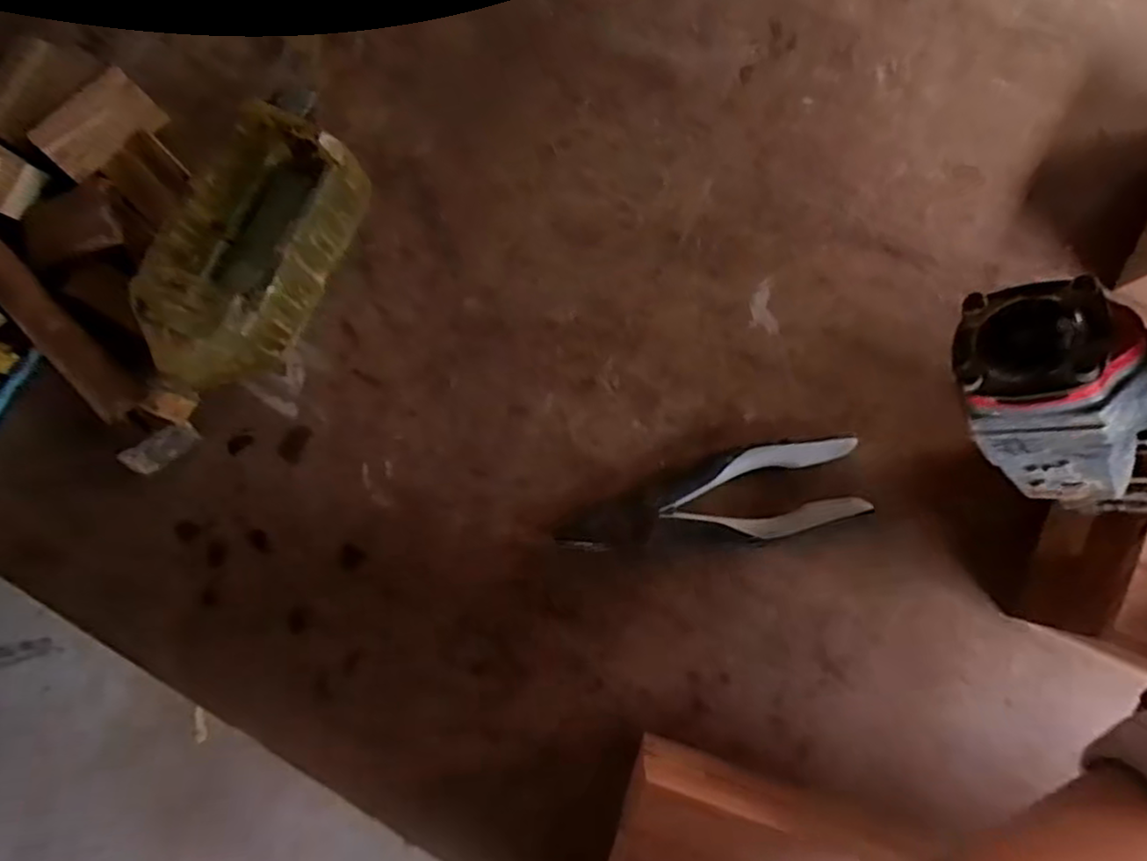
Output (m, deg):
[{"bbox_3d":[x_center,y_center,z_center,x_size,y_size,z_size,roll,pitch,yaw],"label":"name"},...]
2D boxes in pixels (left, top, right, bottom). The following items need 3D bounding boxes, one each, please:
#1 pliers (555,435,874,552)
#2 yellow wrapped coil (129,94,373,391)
[{"bbox_3d":[0.088,0.044,0.439,0.194,0.019,0.057,-7,82,4],"label":"pliers"},{"bbox_3d":[-0.219,-0.116,0.455,0.101,0.085,0.189,23,85,8],"label":"yellow wrapped coil"}]

